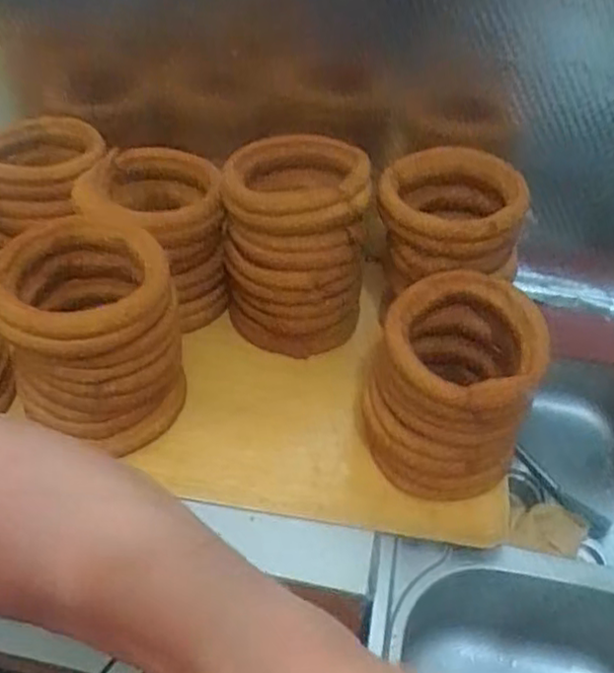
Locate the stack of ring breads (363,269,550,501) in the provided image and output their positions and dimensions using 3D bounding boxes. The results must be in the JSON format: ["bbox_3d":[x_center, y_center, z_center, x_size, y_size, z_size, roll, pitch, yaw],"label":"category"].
[{"bbox_3d":[0.149,0.049,0.725,0.157,0.158,0.180,15,46,9],"label":"stack of ring breads"}]

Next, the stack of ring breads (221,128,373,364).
[{"bbox_3d":[-0.017,-0.113,0.852,0.166,0.208,0.170,-4,46,-9],"label":"stack of ring breads"}]

